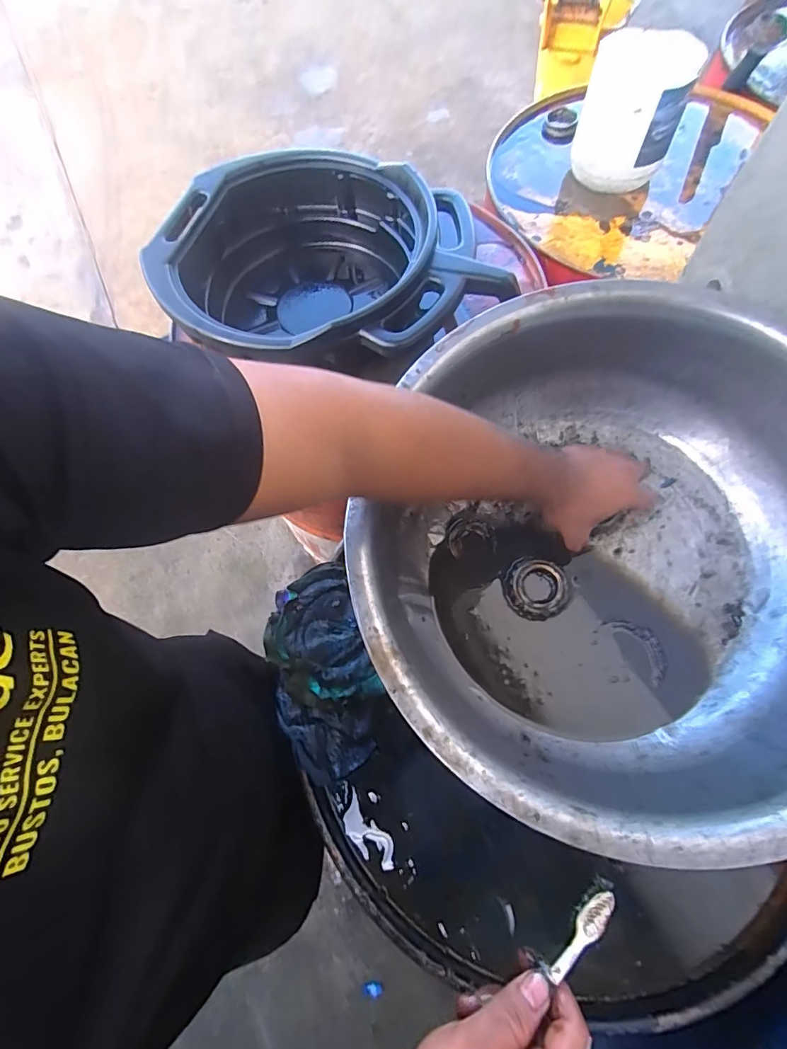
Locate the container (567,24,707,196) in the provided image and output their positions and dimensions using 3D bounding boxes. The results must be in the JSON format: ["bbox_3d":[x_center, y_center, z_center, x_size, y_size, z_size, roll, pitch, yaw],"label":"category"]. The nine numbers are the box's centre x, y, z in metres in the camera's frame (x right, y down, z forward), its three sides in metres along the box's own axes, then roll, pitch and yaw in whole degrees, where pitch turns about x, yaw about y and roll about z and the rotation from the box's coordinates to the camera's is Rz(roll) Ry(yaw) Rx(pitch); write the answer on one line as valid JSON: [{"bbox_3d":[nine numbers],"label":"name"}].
[{"bbox_3d":[0.400,-0.690,0.778,0.162,0.174,0.134,22,71,11],"label":"container"}]

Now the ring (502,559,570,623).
[{"bbox_3d":[0.162,0.073,0.514,0.068,0.013,0.071,-1,68,3],"label":"ring"}]

